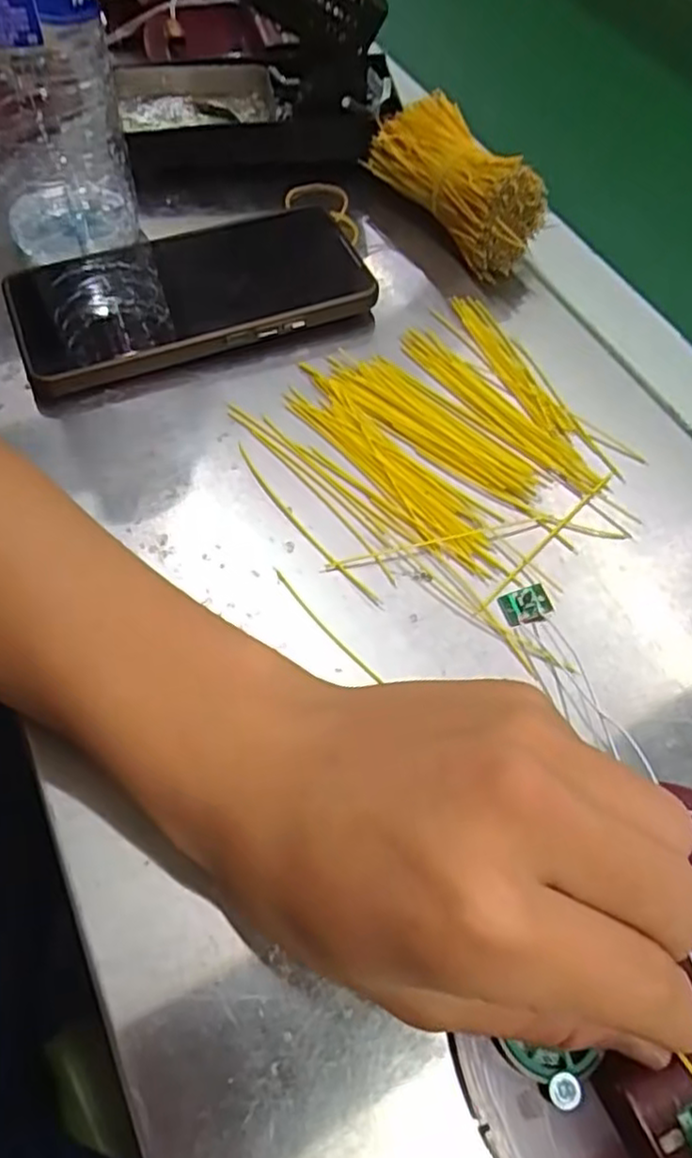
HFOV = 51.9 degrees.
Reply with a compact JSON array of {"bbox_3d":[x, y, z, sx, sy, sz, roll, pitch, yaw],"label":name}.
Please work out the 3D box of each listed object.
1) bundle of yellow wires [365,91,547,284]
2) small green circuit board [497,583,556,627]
[{"bbox_3d":[0.056,-0.200,0.358,0.034,0.046,0.093,-33,67,-21],"label":"bundle of yellow wires"},{"bbox_3d":[0.067,0.010,0.262,0.017,0.005,0.014,-10,61,-10],"label":"small green circuit board"}]

